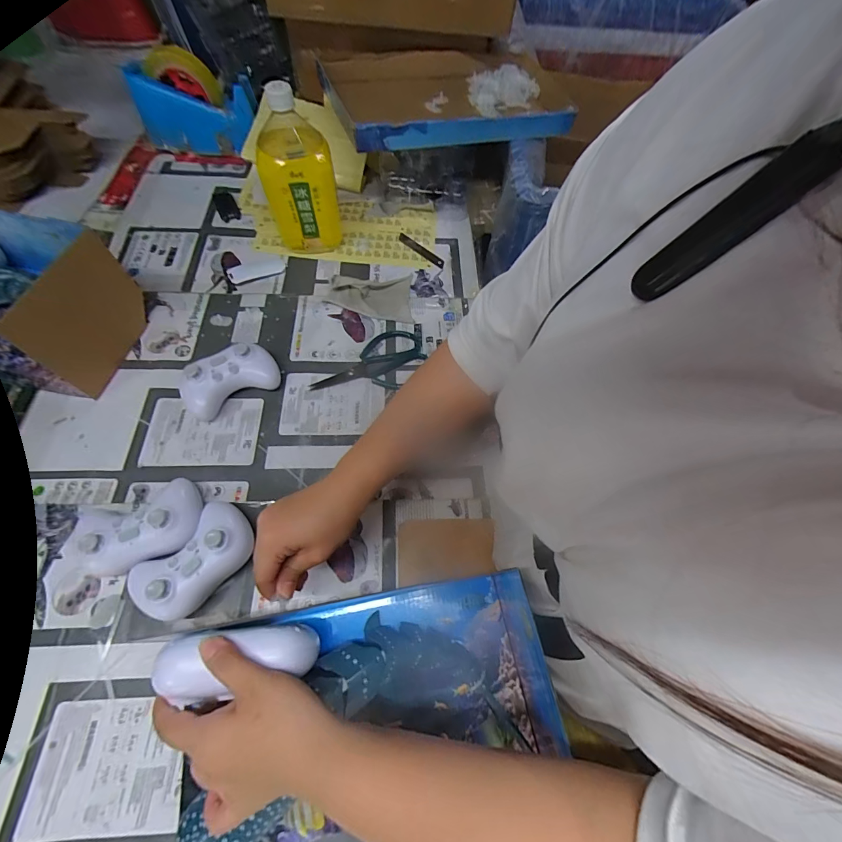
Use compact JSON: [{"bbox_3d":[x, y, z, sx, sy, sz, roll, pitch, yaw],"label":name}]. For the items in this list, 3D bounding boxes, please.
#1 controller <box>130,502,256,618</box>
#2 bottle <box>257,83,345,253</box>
[{"bbox_3d":[-0.222,0.137,0.362,0.076,0.051,0.112,40,68,15],"label":"controller"},{"bbox_3d":[-0.167,-0.337,0.512,0.095,0.194,0.086,-3,64,-5],"label":"bottle"}]

